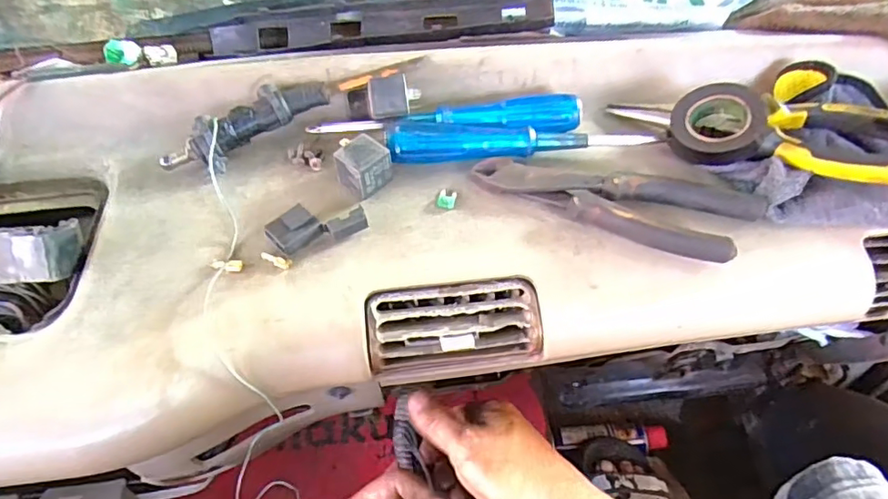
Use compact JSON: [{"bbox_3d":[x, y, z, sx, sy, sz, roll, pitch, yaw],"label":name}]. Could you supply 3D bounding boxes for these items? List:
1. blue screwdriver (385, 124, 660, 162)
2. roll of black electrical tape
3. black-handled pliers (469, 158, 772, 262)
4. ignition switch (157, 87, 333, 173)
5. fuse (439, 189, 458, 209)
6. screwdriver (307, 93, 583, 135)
[{"bbox_3d":[0.053,-0.078,0.403,0.184,0.028,0.022,-4,52,-1],"label":"blue screwdriver"},{"bbox_3d":[0.188,-0.087,0.385,0.060,0.020,0.055,-2,79,23],"label":"roll of black electrical tape"},{"bbox_3d":[0.109,-0.030,0.365,0.182,0.017,0.053,12,54,12],"label":"black-handled pliers"},{"bbox_3d":[-0.145,-0.089,0.412,0.117,0.035,0.035,-33,58,-21],"label":"ignition switch"},{"bbox_3d":[0.002,-0.035,0.380,0.012,0.004,0.015,9,53,9],"label":"fuse"},{"bbox_3d":[0.001,-0.100,0.419,0.201,0.022,0.024,2,52,4],"label":"screwdriver"}]

